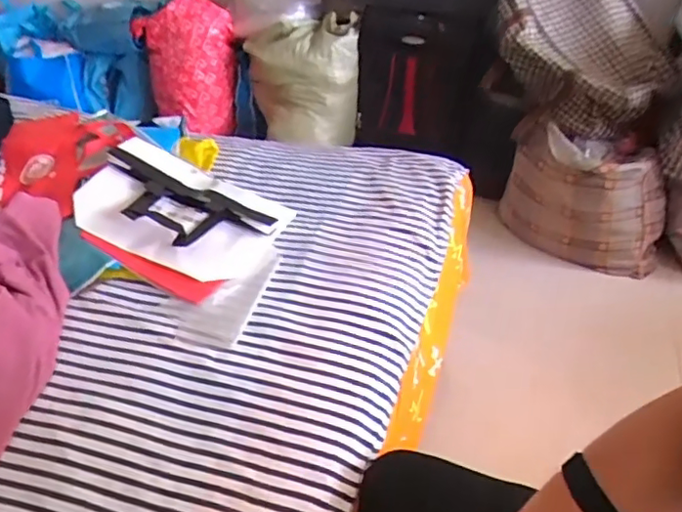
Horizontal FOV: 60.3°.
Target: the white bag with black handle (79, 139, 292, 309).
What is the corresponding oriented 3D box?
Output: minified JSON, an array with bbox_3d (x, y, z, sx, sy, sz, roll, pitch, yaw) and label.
[{"bbox_3d":[-0.287,-0.080,1.033,0.365,0.084,0.260,21,44,24],"label":"white bag with black handle"}]

